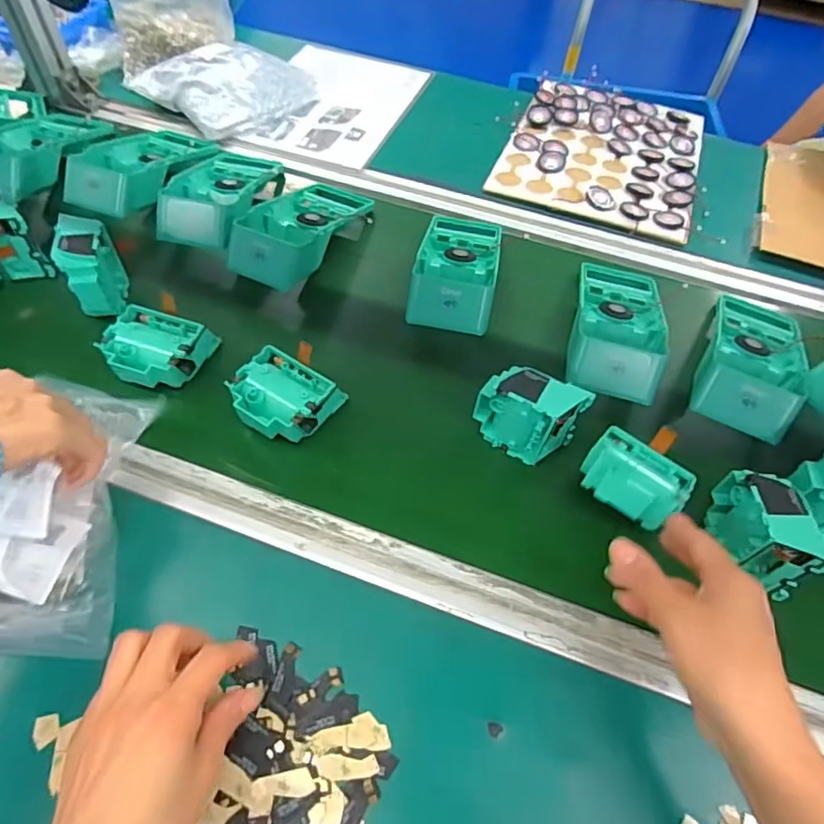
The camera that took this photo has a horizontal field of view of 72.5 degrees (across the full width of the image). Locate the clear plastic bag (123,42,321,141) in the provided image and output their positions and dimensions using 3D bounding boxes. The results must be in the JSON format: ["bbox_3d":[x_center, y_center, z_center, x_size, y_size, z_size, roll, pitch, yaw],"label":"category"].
[{"bbox_3d":[-0.246,-0.440,0.760,0.179,0.058,0.188,31,60,19],"label":"clear plastic bag"}]

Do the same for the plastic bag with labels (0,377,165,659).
[{"bbox_3d":[-0.268,0.060,0.402,0.142,0.065,0.200,4,55,2],"label":"plastic bag with labels"}]

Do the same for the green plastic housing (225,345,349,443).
[{"bbox_3d":[-0.108,-0.010,0.478,0.077,0.047,0.076,24,58,15],"label":"green plastic housing"}]

